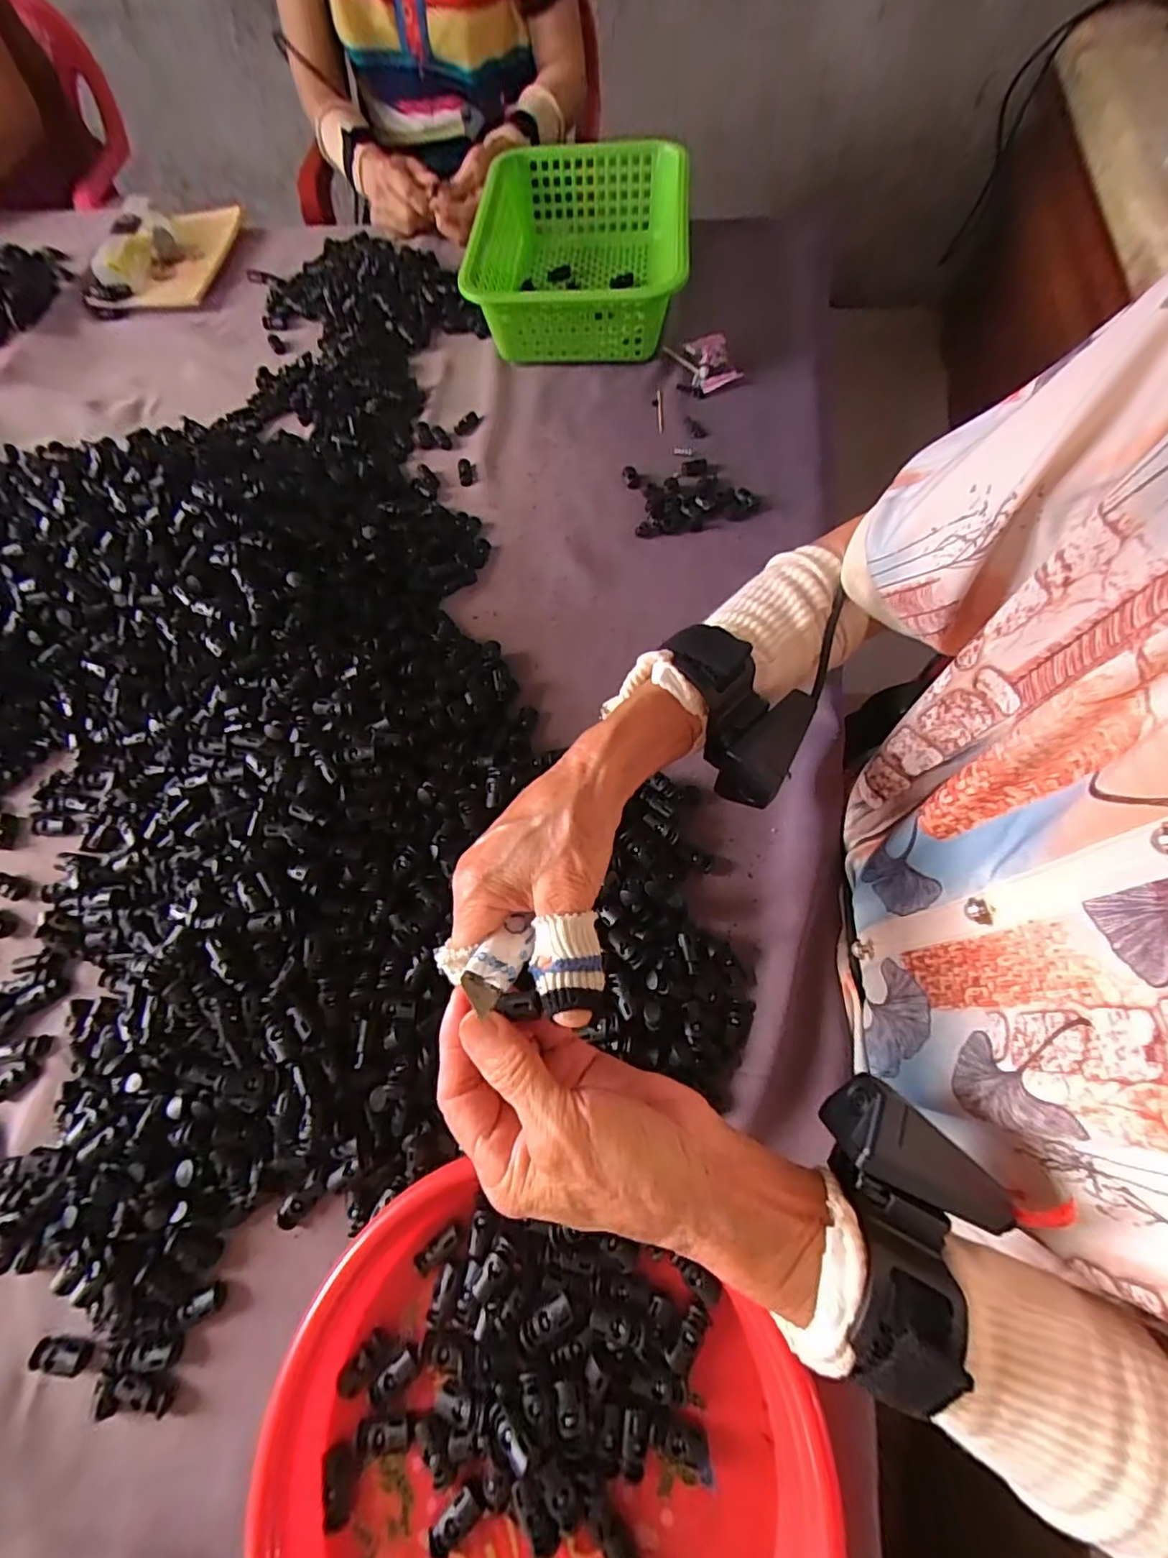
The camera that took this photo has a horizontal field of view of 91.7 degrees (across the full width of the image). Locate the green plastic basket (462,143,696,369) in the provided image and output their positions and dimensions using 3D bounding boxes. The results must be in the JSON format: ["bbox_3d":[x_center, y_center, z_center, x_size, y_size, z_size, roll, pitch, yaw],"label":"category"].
[{"bbox_3d":[0.001,-0.568,0.618,0.238,0.089,0.295,-4,67,1],"label":"green plastic basket"}]

